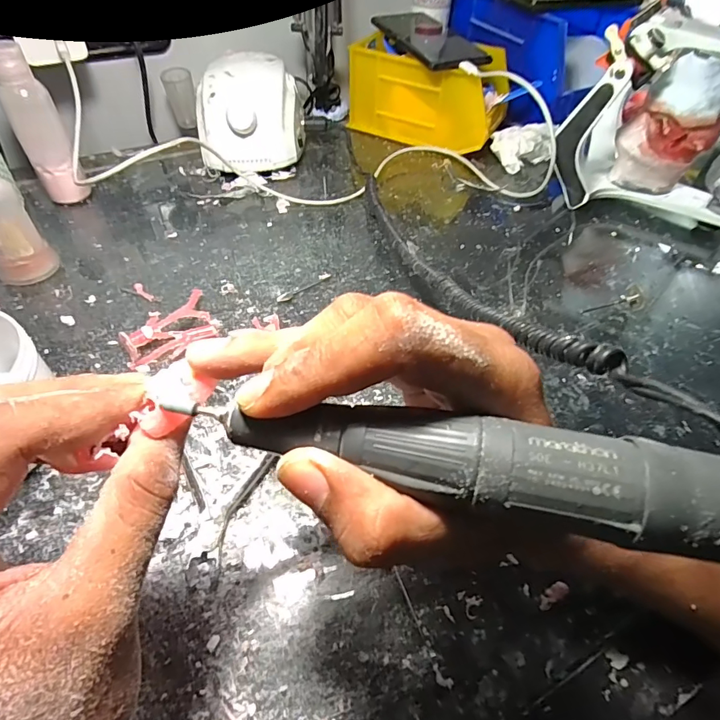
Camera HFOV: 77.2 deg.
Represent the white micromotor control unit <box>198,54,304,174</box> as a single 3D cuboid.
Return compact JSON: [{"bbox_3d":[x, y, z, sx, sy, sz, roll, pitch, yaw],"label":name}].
[{"bbox_3d":[-0.115,-0.264,0.485,0.105,0.081,0.138,-5,50,-7],"label":"white micromotor control unit"}]

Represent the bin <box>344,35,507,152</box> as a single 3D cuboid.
[{"bbox_3d":[0.083,-0.314,0.533,0.166,0.091,0.107,27,54,18],"label":"bin"}]

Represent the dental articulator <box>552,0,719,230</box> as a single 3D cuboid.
[{"bbox_3d":[0.287,-0.215,0.422,0.180,0.152,0.129,18,51,12],"label":"dental articulator"}]

